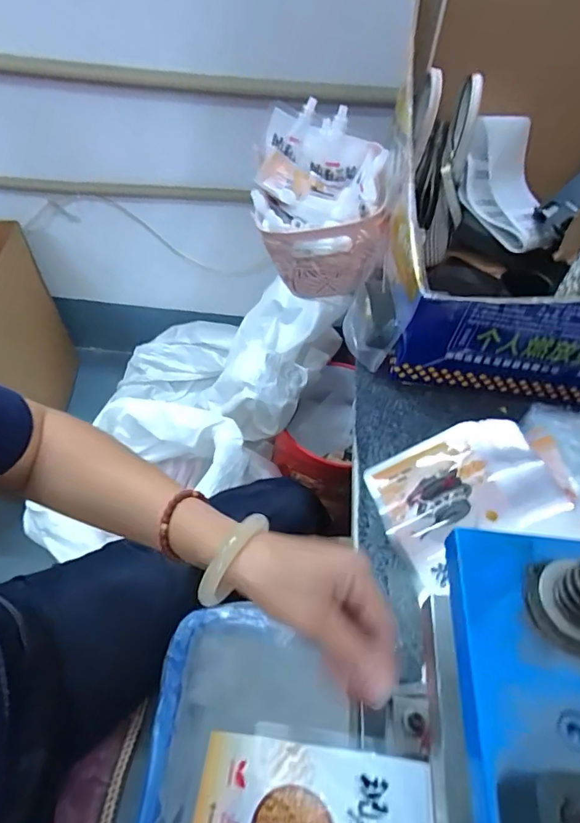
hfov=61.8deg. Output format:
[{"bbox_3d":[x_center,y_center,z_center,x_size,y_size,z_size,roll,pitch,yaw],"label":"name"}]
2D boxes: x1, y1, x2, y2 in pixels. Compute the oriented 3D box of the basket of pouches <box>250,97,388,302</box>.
[{"bbox_3d":[0.038,-0.282,0.657,0.162,0.114,0.255,5,53,0],"label":"basket of pouches"}]

